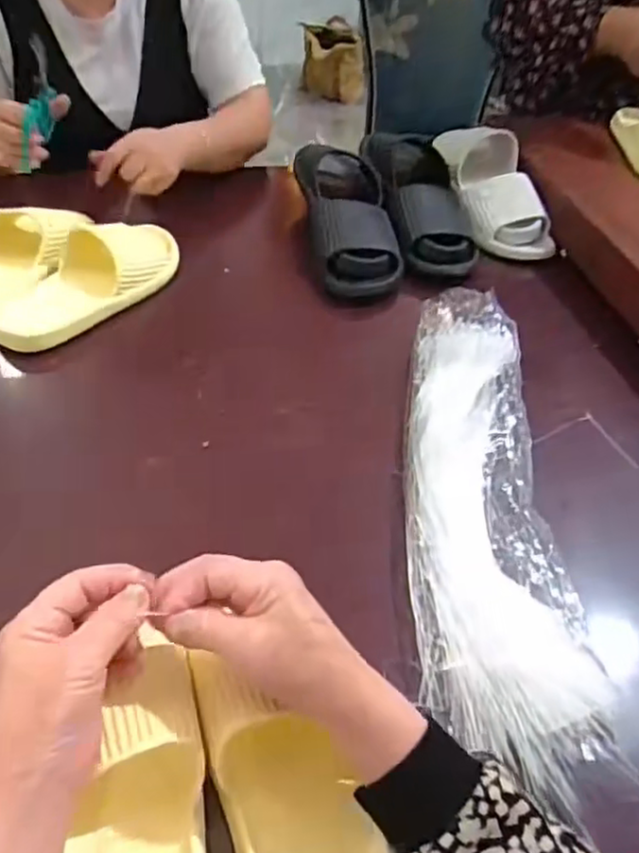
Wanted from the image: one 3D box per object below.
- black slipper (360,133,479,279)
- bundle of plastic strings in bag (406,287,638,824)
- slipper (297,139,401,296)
[{"bbox_3d":[0.139,-0.315,0.877,0.099,0.083,0.271,-12,67,-18],"label":"black slipper"},{"bbox_3d":[0.143,0.051,0.575,0.139,0.044,0.497,3,47,-4],"label":"bundle of plastic strings in bag"},{"bbox_3d":[0.036,-0.272,0.865,0.114,0.092,0.261,-3,47,-10],"label":"slipper"}]

